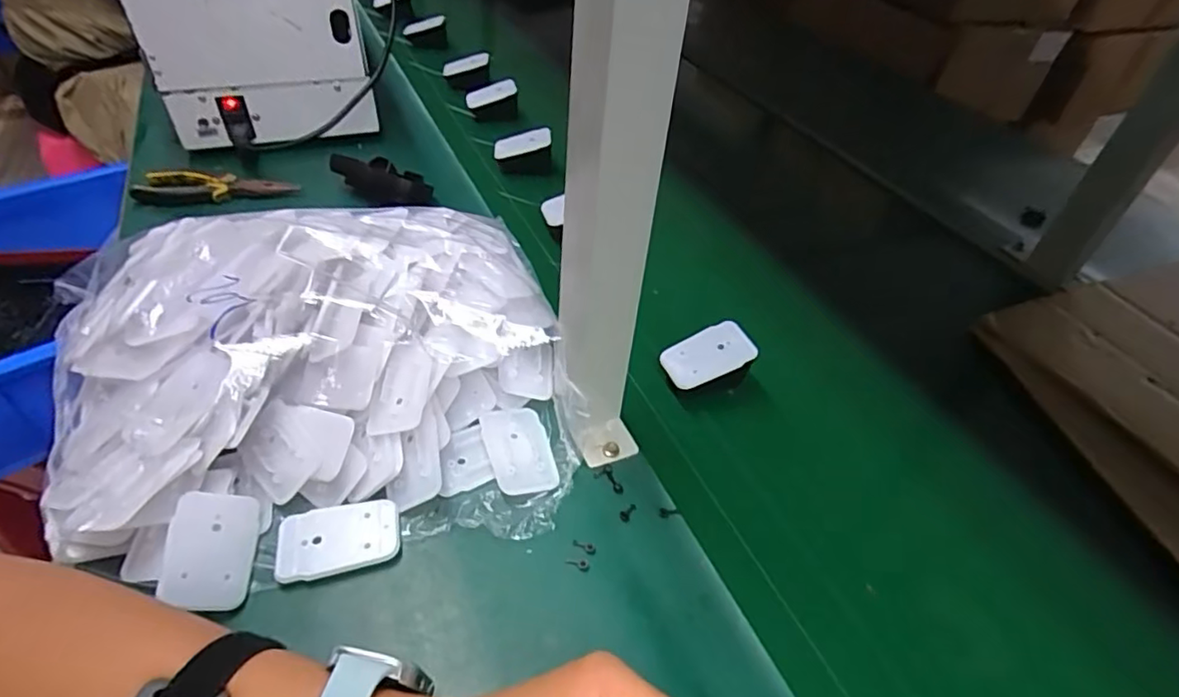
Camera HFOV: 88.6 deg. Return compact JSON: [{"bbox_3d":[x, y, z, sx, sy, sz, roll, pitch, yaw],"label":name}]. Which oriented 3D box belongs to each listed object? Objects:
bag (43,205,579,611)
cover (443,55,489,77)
[{"bbox_3d":[-0.188,0.006,0.416,0.327,0.089,0.293,-11,45,-16],"label":"bag"},{"bbox_3d":[-0.185,-0.420,0.894,0.073,0.017,0.019,-7,40,20],"label":"cover"}]

